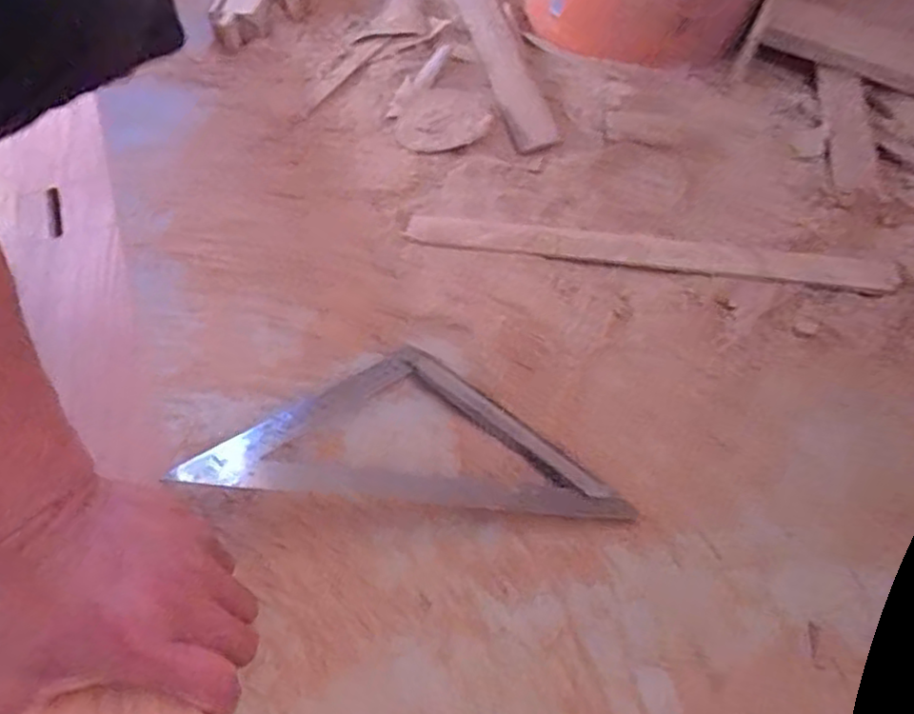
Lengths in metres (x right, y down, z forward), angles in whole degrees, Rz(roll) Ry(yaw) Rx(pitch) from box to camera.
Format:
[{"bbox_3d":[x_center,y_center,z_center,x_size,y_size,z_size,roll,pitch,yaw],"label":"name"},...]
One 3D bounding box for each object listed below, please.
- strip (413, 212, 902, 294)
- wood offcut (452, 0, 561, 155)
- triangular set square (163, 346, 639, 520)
[{"bbox_3d":[0.161,-0.098,0.607,0.406,0.012,0.044,8,54,5],"label":"strip"},{"bbox_3d":[0.040,-0.396,0.844,0.057,0.016,0.491,-9,54,-8],"label":"wood offcut"},{"bbox_3d":[-0.031,0.048,0.498,0.296,0.011,0.123,5,53,3],"label":"triangular set square"}]

